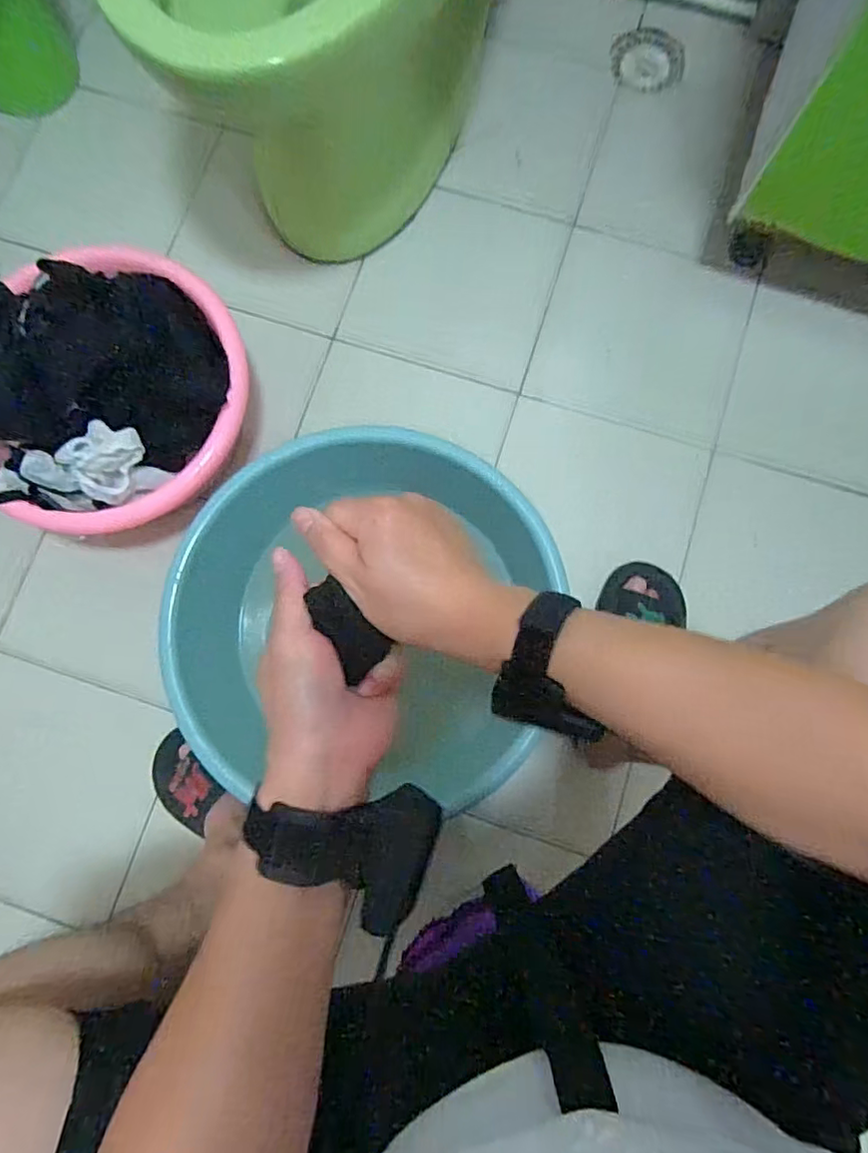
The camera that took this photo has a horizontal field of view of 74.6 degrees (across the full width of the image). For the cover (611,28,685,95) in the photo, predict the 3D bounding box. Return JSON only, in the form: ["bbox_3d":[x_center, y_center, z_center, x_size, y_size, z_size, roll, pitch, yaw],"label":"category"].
[{"bbox_3d":[0.361,-0.876,0.962,0.116,0.013,0.105,6,90,10],"label":"cover"}]

